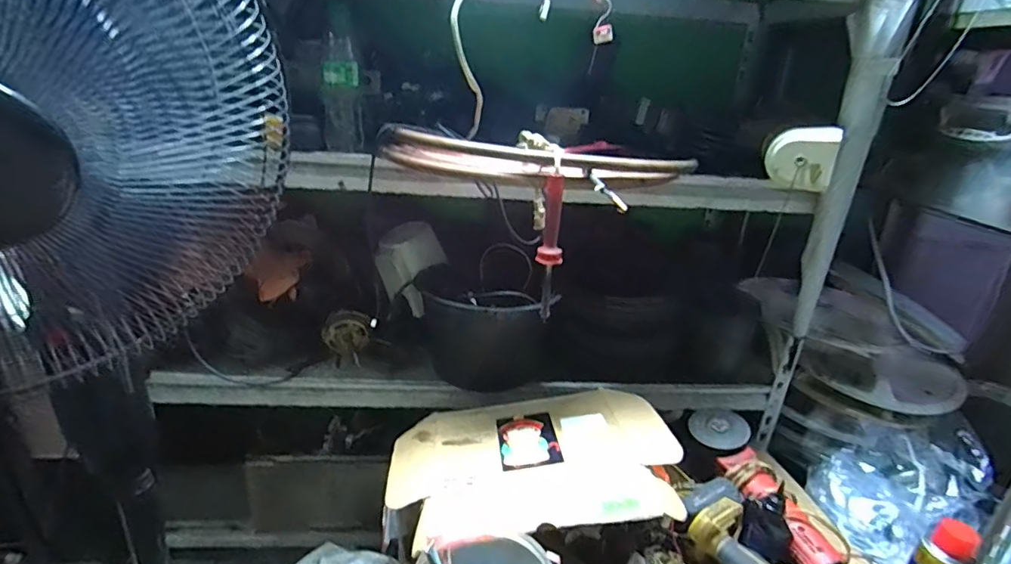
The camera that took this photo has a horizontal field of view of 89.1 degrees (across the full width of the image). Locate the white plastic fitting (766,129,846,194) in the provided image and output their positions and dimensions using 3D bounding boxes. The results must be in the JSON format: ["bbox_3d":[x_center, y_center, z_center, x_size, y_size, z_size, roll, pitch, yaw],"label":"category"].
[{"bbox_3d":[0.416,-0.175,0.721,0.084,0.081,0.027,16,26,26],"label":"white plastic fitting"}]

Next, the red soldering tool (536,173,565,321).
[{"bbox_3d":[0.053,-0.042,0.622,0.024,0.169,0.030,-3,24,-18],"label":"red soldering tool"}]

